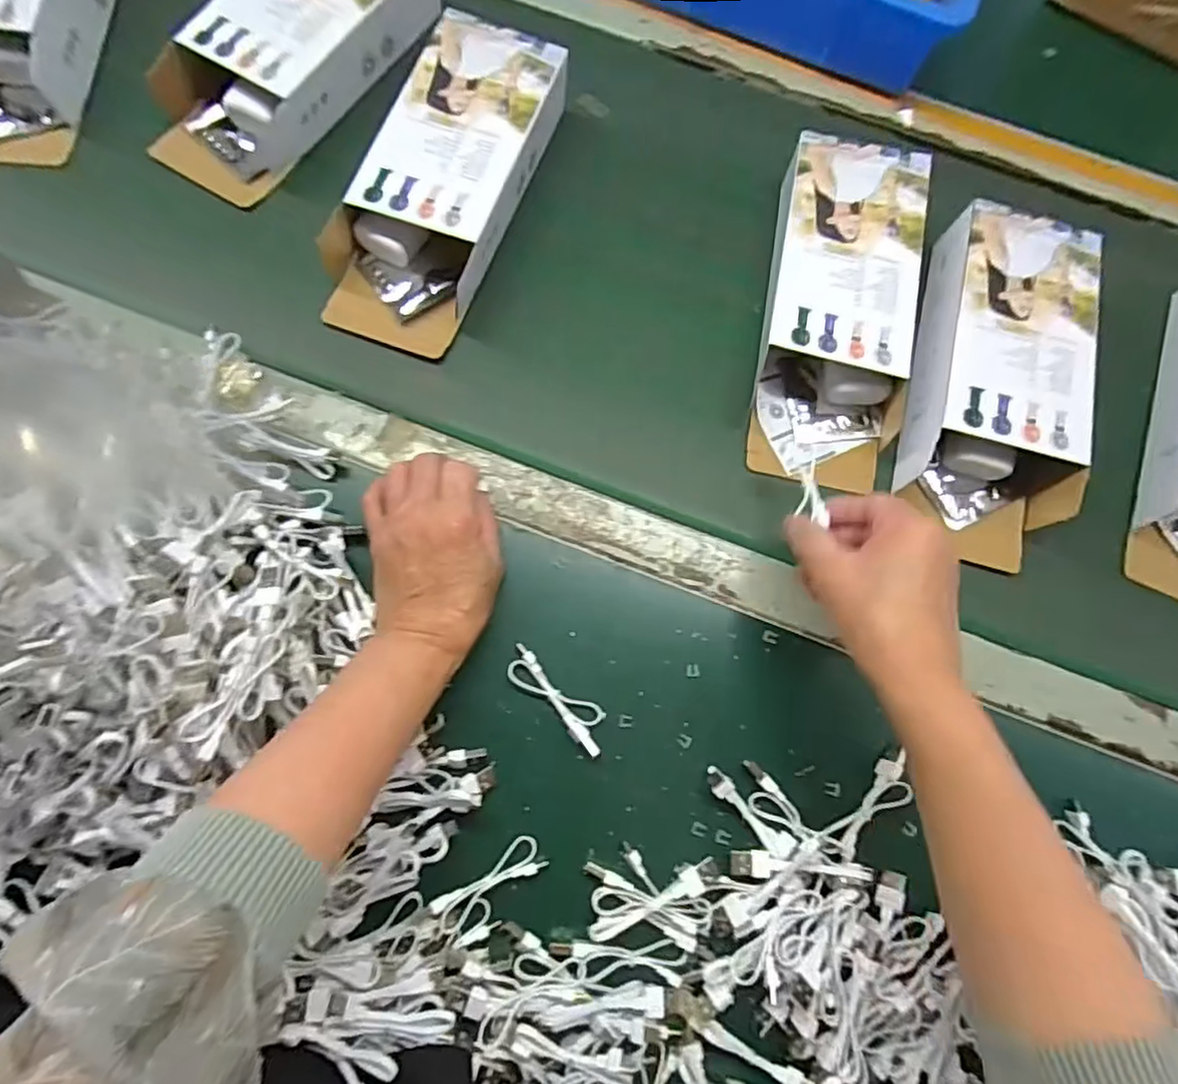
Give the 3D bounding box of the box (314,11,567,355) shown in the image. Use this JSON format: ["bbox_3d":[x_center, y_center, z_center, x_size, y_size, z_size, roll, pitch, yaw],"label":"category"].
[{"bbox_3d":[-0.106,-0.265,0.467,0.105,0.056,0.253,21,80,4],"label":"box"}]

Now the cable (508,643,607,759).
[{"bbox_3d":[-0.019,0.095,0.388,0.078,0.011,0.023,41,83,8],"label":"cable"}]

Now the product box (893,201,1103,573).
[{"bbox_3d":[0.291,-0.115,0.451,0.106,0.049,0.249,16,80,4],"label":"product box"}]

